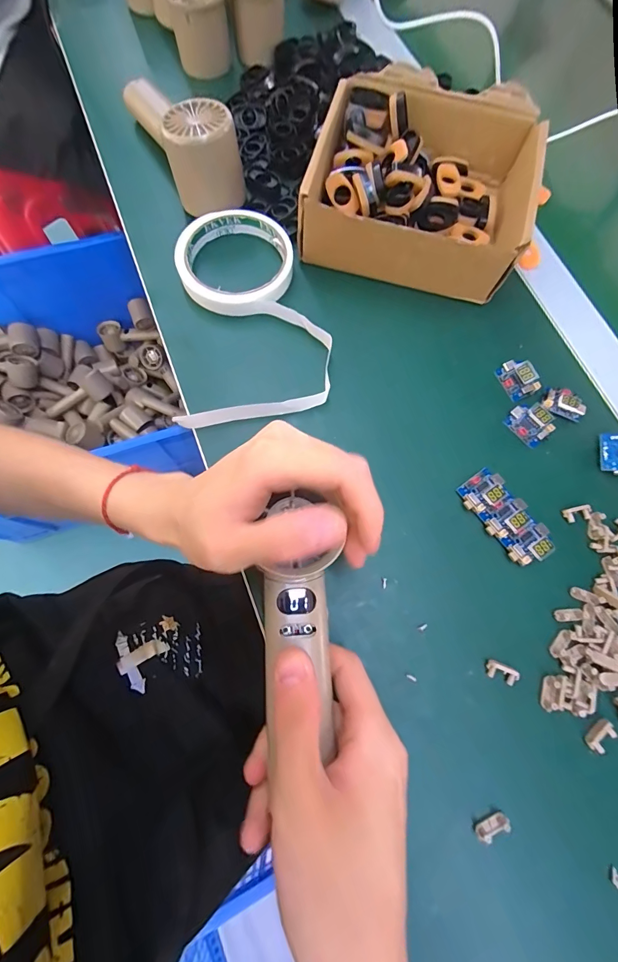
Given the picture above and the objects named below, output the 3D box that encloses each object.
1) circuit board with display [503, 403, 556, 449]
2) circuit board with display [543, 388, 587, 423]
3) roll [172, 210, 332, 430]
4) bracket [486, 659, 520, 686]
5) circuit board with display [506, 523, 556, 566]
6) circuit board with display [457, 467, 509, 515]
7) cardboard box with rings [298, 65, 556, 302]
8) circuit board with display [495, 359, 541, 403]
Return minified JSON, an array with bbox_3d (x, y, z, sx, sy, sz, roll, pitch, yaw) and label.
[{"bbox_3d":[0.162,-0.042,0.278,0.021,0.014,0.030,-38,78,-10],"label":"circuit board with display"},{"bbox_3d":[0.192,-0.058,0.283,0.030,0.013,0.020,26,75,7],"label":"circuit board with display"},{"bbox_3d":[-0.043,-0.131,0.294,0.113,0.014,0.187,-3,74,-1],"label":"roll"},{"bbox_3d":[0.119,0.118,0.234,0.019,0.006,0.010,24,75,6],"label":"bracket"},{"bbox_3d":[0.148,0.043,0.252,0.032,0.014,0.017,-35,77,-10],"label":"circuit board with display"},{"bbox_3d":[0.120,0.006,0.263,0.033,0.014,0.022,-33,77,-9],"label":"circuit board with display"},{"bbox_3d":[0.091,-0.237,0.309,0.167,0.055,0.148,14,74,4],"label":"cardboard box with rings"},{"bbox_3d":[0.158,-0.078,0.289,0.021,0.014,0.030,-30,76,-8],"label":"circuit board with display"}]

